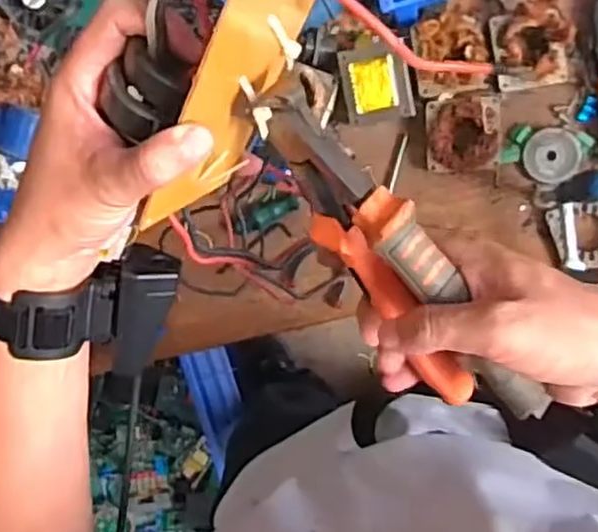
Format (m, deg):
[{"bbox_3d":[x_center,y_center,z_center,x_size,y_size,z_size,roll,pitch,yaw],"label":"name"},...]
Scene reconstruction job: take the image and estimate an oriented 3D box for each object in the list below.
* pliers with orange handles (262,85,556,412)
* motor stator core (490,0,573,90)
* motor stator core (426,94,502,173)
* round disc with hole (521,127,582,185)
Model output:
[{"bbox_3d":[0.047,0.005,0.343,0.043,0.037,0.200,-35,106,6],"label":"pliers with orange handles"},{"bbox_3d":[0.260,-0.246,0.806,0.088,0.048,0.087,-9,86,8],"label":"motor stator core"},{"bbox_3d":[0.185,-0.149,0.819,0.080,0.040,0.085,3,88,9],"label":"motor stator core"},{"bbox_3d":[0.288,-0.127,0.821,0.066,0.011,0.062,0,88,9],"label":"round disc with hole"}]

